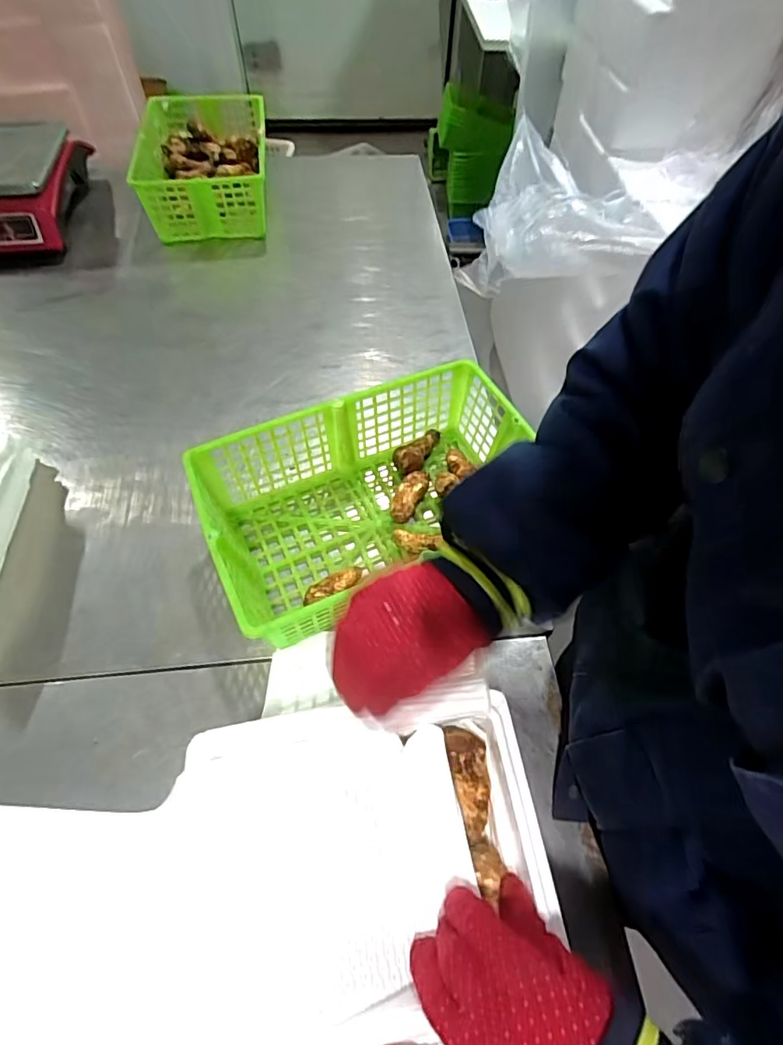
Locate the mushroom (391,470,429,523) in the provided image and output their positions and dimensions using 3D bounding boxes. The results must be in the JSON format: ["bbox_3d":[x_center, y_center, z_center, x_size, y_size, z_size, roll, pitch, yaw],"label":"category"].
[{"bbox_3d":[0.021,-0.028,0.591,0.030,0.032,0.067,20,60,9],"label":"mushroom"}]

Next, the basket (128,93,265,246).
[{"bbox_3d":[-0.326,-0.629,0.900,0.209,0.108,0.294,-6,60,-6],"label":"basket"}]

